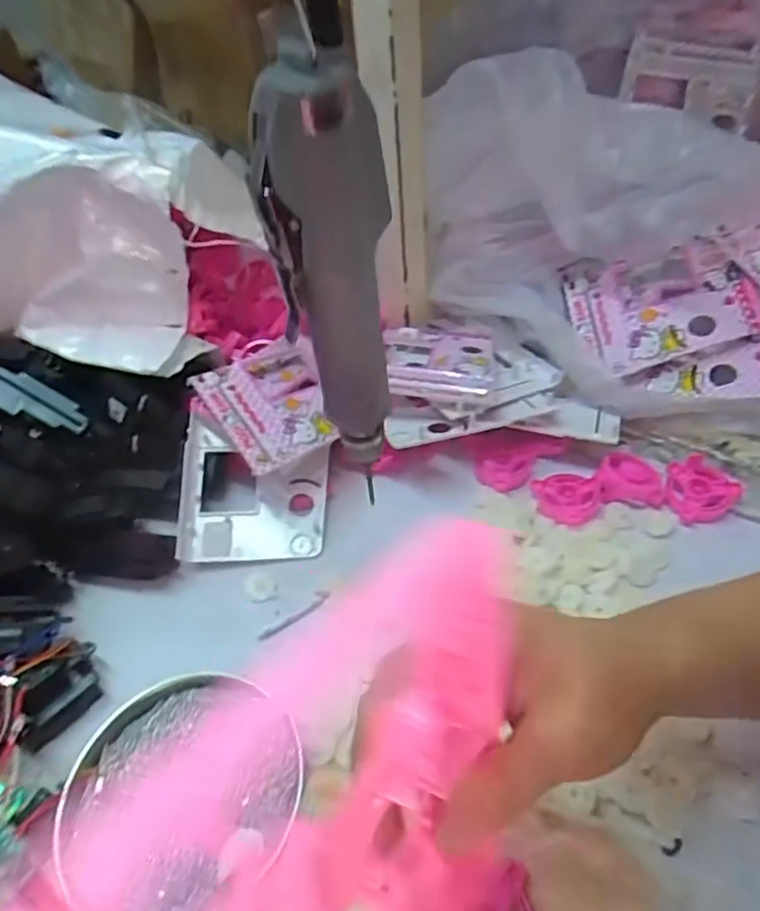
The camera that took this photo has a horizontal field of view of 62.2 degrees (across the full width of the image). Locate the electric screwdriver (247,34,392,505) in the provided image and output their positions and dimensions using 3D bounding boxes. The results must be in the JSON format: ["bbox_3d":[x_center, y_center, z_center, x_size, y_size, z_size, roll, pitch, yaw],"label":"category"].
[{"bbox_3d":[-0.017,-0.065,0.269,0.035,0.184,0.036,14,48,21],"label":"electric screwdriver"}]

